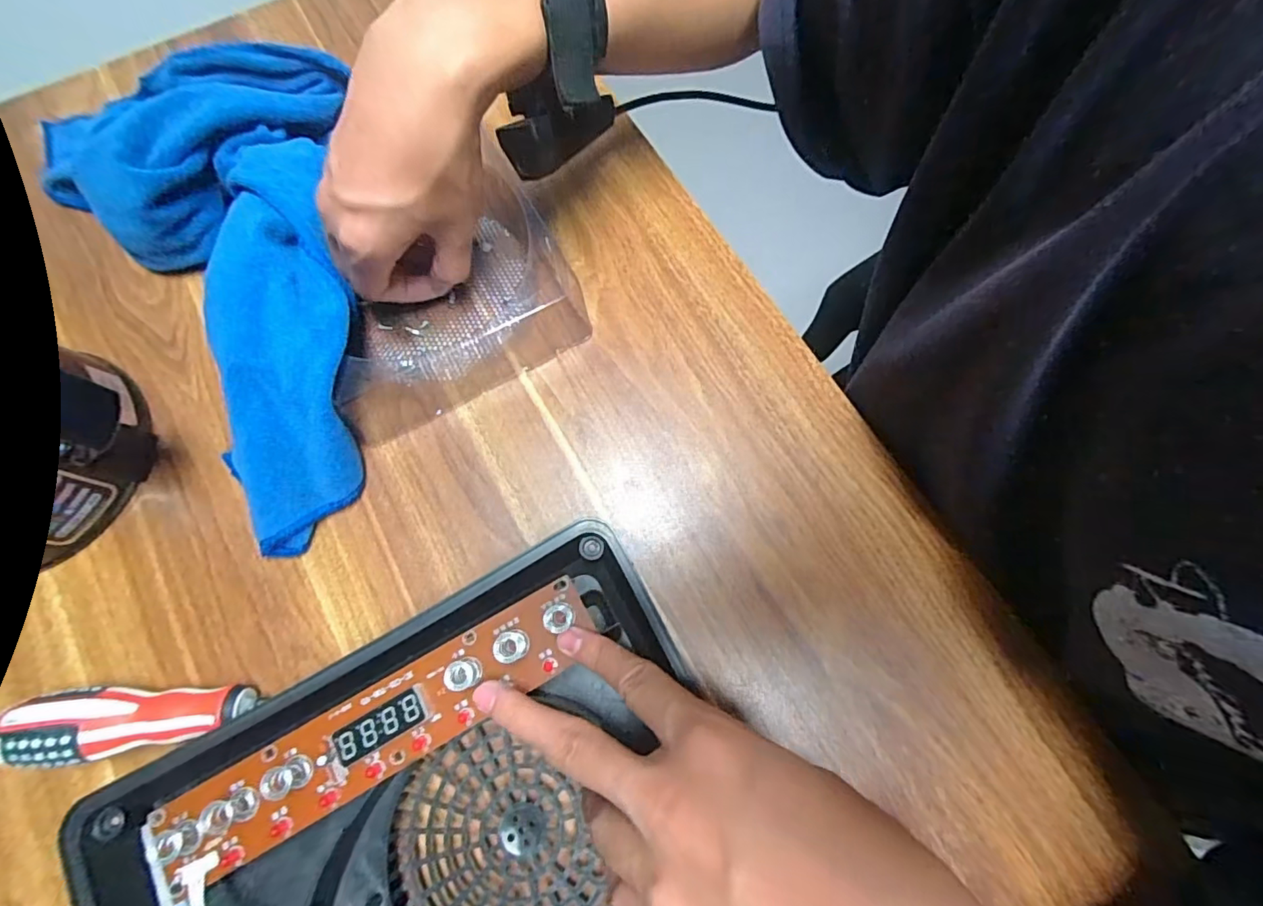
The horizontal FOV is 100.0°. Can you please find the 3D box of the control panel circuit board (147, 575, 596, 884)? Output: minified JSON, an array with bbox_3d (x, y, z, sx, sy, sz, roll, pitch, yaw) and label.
[{"bbox_3d":[-0.111,0.121,0.239,0.198,0.019,0.042,-30,75,-9],"label":"control panel circuit board"}]

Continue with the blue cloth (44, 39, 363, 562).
[{"bbox_3d":[-0.255,-0.101,0.325,0.167,0.074,0.325,-11,73,-4],"label":"blue cloth"}]

